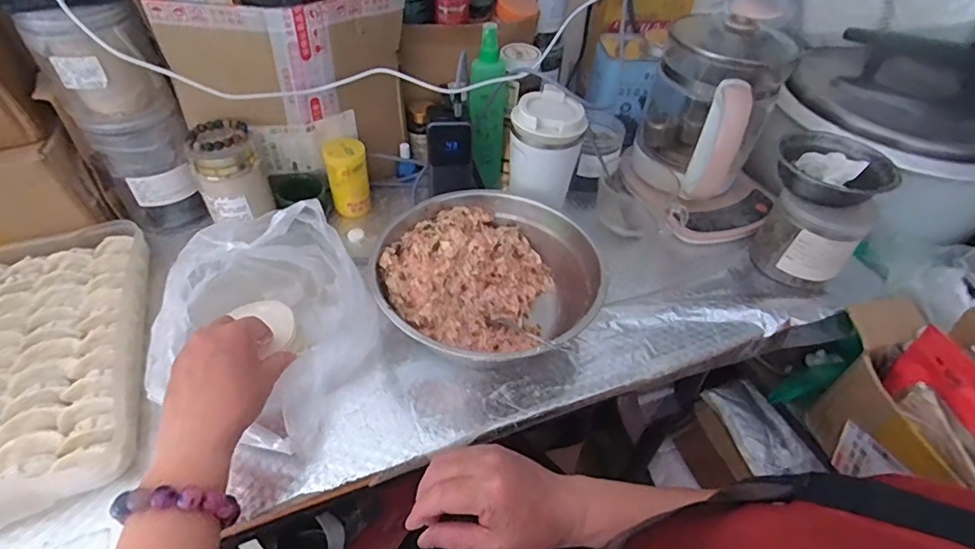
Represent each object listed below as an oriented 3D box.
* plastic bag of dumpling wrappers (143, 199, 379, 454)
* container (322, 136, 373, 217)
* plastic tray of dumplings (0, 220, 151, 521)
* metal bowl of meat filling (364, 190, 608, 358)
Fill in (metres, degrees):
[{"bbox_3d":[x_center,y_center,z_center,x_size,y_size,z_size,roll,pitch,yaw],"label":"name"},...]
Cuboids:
[{"bbox_3d":[-0.199,0.036,0.455,0.163,0.130,0.184,25,50,20],"label":"plastic bag of dumpling wrappers"},{"bbox_3d":[-0.175,-0.124,0.630,0.047,0.085,0.051,-11,48,-14],"label":"container"},{"bbox_3d":[-0.441,0.080,0.458,0.232,0.039,0.303,-18,49,-20],"label":"plastic tray of dumplings"},{"bbox_3d":[-0.002,0.009,0.528,0.226,0.078,0.227,2,46,-2],"label":"metal bowl of meat filling"}]

